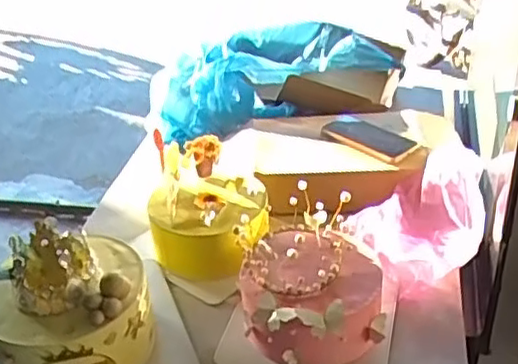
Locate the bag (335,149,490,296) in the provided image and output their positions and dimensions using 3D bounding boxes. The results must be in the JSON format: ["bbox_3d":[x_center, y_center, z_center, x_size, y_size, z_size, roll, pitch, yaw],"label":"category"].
[{"bbox_3d":[0.246,0.043,0.958,0.150,0.102,0.282,18,38,29],"label":"bag"}]

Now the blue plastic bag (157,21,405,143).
[{"bbox_3d":[0.016,-0.234,1.333,0.312,0.125,0.441,20,40,32],"label":"blue plastic bag"}]

